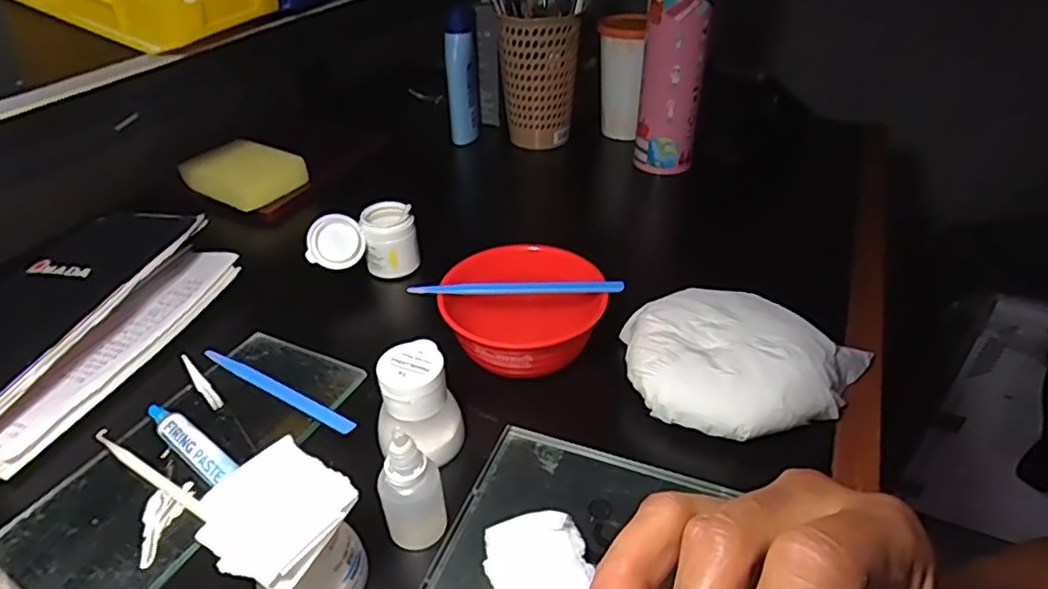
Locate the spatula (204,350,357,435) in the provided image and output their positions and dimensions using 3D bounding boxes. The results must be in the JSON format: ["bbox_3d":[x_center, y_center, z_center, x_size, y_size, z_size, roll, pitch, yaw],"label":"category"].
[{"bbox_3d":[-0.164,0.062,0.415,0.136,0.005,0.011,20,41,25],"label":"spatula"}]

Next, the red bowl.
[{"bbox_3d":[0.000,0.015,0.434,0.107,0.051,0.098,0,37,0],"label":"red bowl"}]

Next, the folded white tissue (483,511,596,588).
[{"bbox_3d":[0.008,0.132,0.299,0.047,0.020,0.051,-13,39,-17],"label":"folded white tissue"}]

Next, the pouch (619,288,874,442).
[{"bbox_3d":[0.136,0.041,0.396,0.152,0.036,0.104,13,39,17],"label":"pouch"}]

